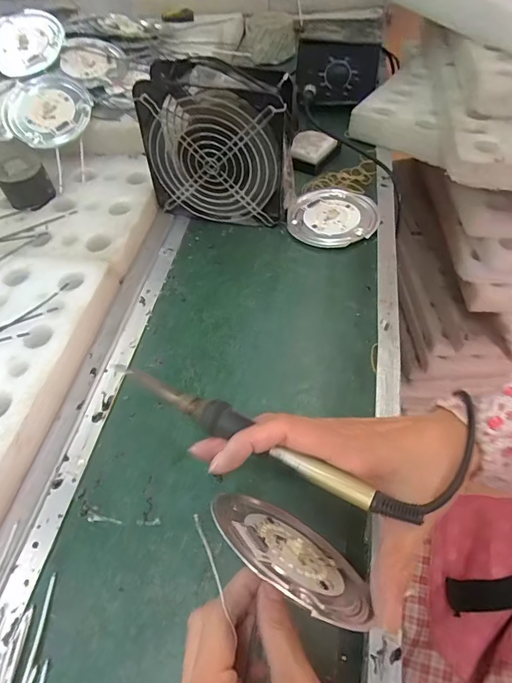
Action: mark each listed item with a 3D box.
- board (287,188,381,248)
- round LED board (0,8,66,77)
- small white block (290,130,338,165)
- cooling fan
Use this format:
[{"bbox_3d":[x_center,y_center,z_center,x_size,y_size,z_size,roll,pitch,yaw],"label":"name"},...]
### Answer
[{"bbox_3d":[0.092,-0.148,0.496,0.098,0.010,0.103,-2,53,2],"label":"board"},{"bbox_3d":[-0.306,-0.397,0.564,0.096,0.008,0.102,1,76,-2],"label":"round LED board"},{"bbox_3d":[0.075,-0.254,0.566,0.052,0.025,0.055,24,58,20],"label":"small white block"},{"bbox_3d":[-0.039,-0.207,0.457,0.148,0.158,0.057,8,54,9],"label":"cooling fan"}]

